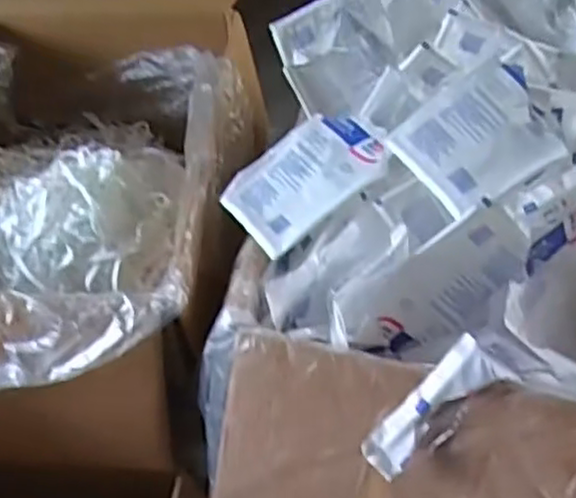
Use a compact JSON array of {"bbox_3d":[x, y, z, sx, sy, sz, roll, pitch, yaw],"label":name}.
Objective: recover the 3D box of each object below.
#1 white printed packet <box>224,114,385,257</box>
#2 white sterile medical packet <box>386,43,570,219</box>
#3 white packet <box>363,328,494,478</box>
[{"bbox_3d":[0.017,-0.077,0.722,0.167,0.011,0.125,-40,50,-4],"label":"white printed packet"},{"bbox_3d":[0.190,-0.113,0.676,0.147,0.014,0.121,-31,66,-4],"label":"white sterile medical packet"},{"bbox_3d":[0.113,0.128,0.562,0.127,0.007,0.039,-45,69,2],"label":"white packet"}]

